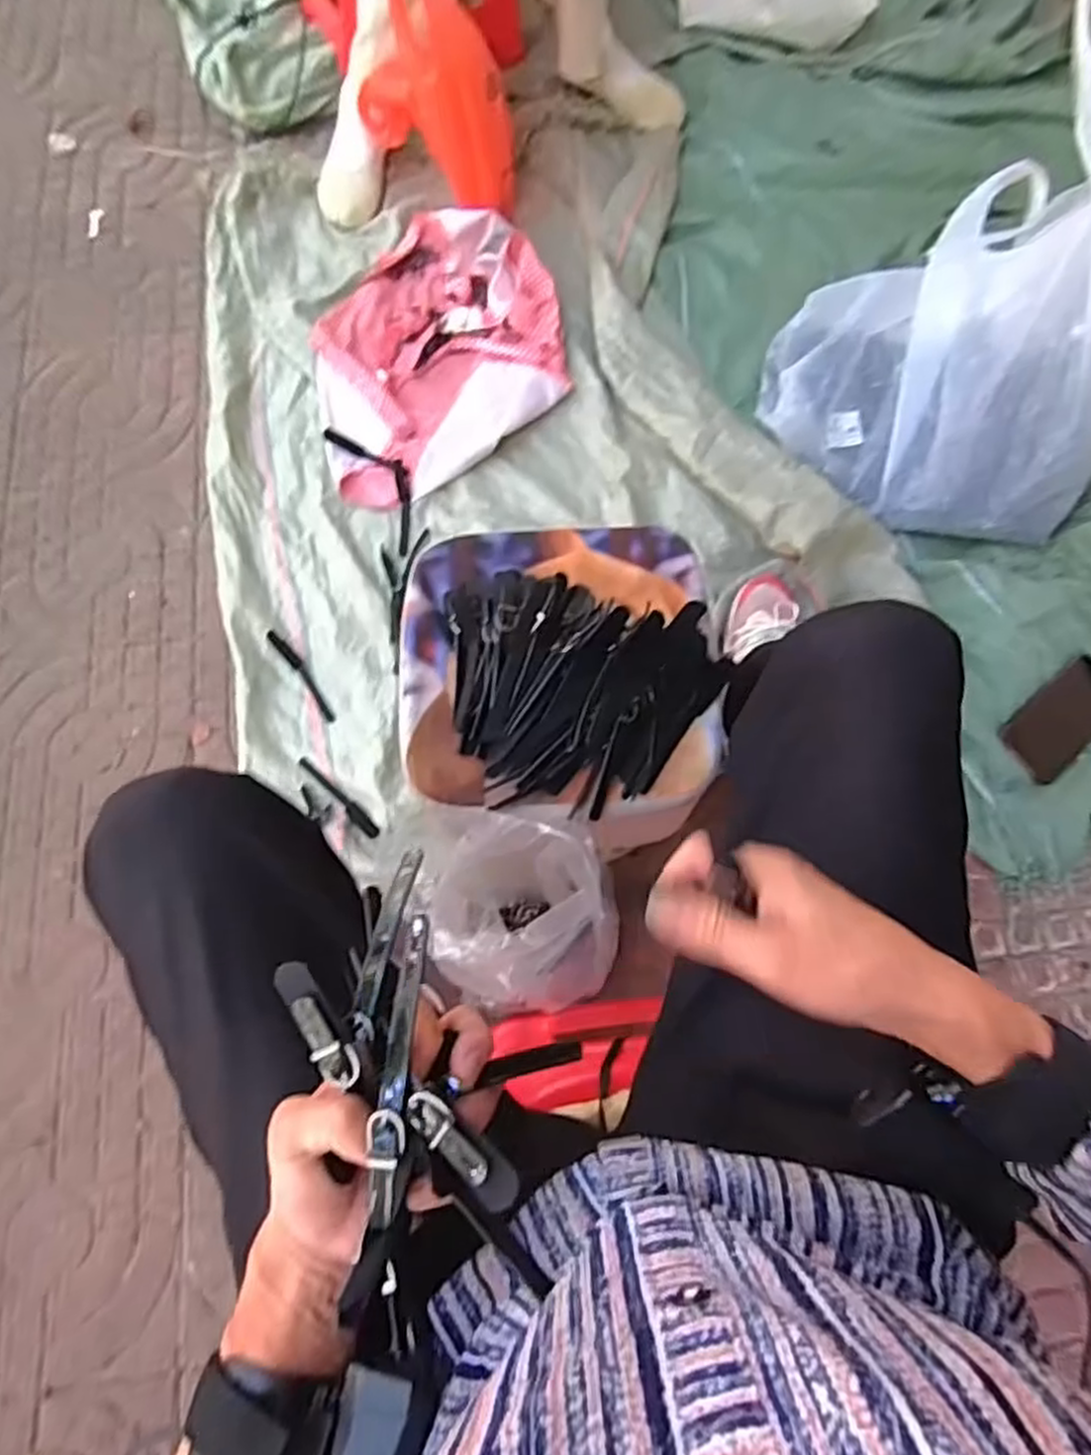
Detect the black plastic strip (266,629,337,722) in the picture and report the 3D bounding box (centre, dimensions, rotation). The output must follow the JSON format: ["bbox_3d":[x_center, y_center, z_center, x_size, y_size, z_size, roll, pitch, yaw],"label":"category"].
[{"bbox_3d":[-0.290,-0.064,0.906,0.018,0.018,0.138,-36,75,-12],"label":"black plastic strip"}]

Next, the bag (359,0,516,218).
[{"bbox_3d":[-0.149,-0.872,1.012,0.109,0.283,0.232,-42,77,-14],"label":"bag"}]

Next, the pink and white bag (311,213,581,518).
[{"bbox_3d":[-0.152,-0.539,1.043,0.342,0.053,0.465,-11,71,-4],"label":"pink and white bag"}]

